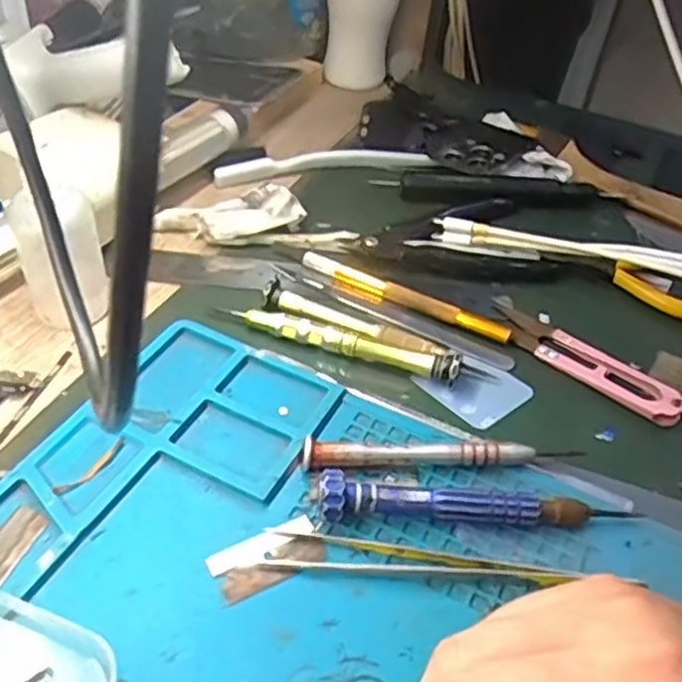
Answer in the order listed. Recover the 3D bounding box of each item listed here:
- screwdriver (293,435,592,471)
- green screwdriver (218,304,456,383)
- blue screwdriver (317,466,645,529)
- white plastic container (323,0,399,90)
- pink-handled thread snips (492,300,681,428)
[{"bbox_3d":[0.040,0.047,0.288,0.111,0.012,0.010,2,43,-6],"label":"screwdriver"},{"bbox_3d":[-0.001,-0.002,0.334,0.114,0.015,0.011,16,43,10],"label":"green screwdriver"},{"bbox_3d":[0.052,0.062,0.268,0.120,0.018,0.014,3,43,-4],"label":"blue screwdriver"},{"bbox_3d":[0.015,-0.244,0.556,0.054,0.078,0.048,9,42,1],"label":"white plastic container"},{"bbox_3d":[0.115,0.007,0.344,0.099,0.011,0.022,34,49,26],"label":"pink-handled thread snips"}]

